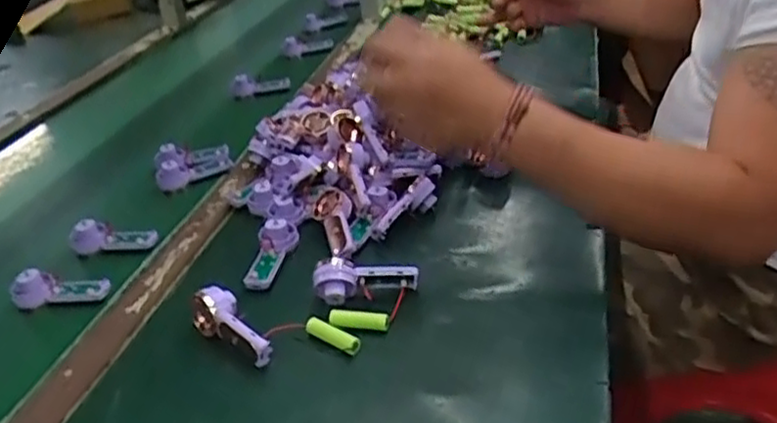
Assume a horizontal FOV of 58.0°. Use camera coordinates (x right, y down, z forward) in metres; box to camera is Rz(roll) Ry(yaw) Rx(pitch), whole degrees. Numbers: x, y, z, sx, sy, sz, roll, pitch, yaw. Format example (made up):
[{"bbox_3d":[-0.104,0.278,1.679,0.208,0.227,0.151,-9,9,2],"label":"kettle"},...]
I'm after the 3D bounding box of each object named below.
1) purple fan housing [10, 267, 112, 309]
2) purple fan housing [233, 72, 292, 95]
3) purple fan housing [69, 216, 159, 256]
[{"bbox_3d":[-0.316,0.071,0.676,0.094,0.029,0.029,-2,31,6],"label":"purple fan housing"},{"bbox_3d":[-0.203,-0.201,1.110,0.091,0.030,0.028,-2,30,4],"label":"purple fan housing"},{"bbox_3d":[-0.291,0.026,0.747,0.098,0.031,0.028,0,32,10],"label":"purple fan housing"}]

